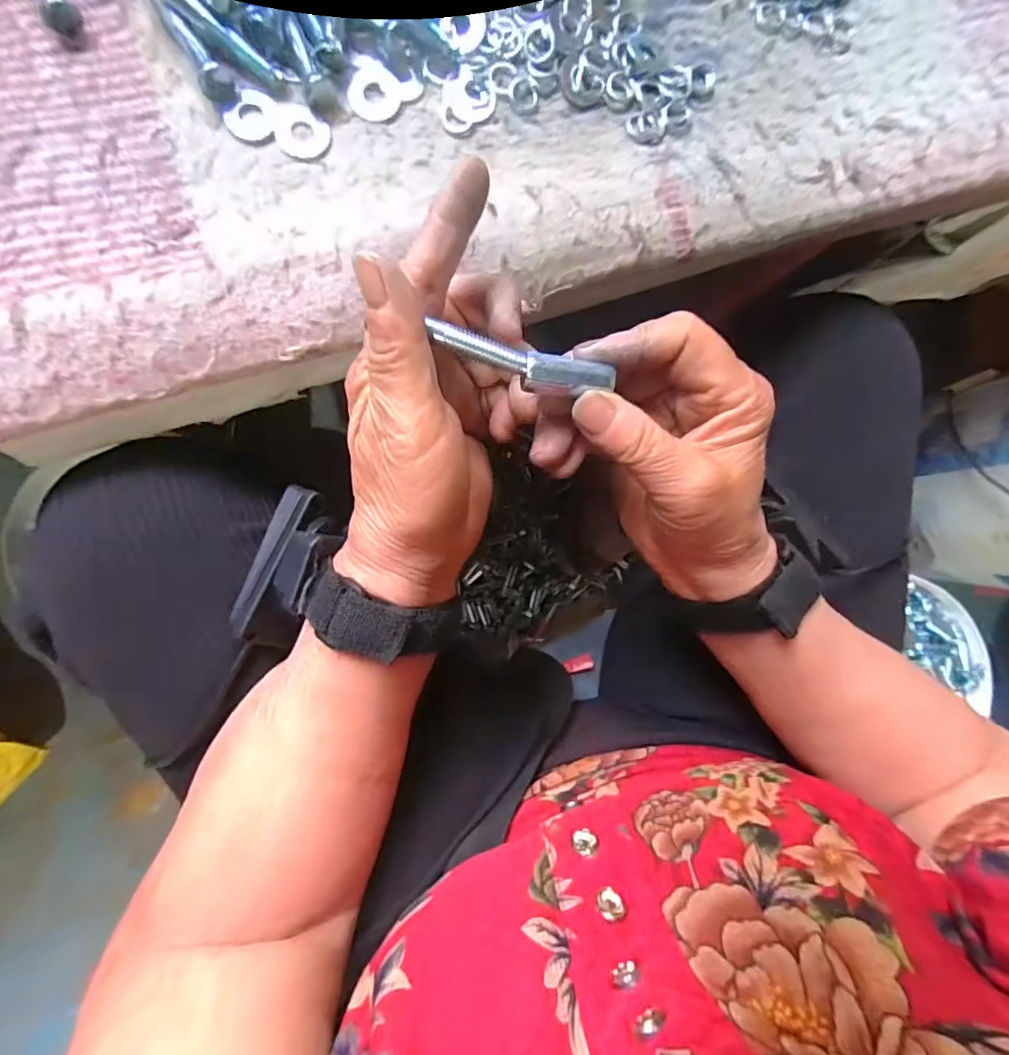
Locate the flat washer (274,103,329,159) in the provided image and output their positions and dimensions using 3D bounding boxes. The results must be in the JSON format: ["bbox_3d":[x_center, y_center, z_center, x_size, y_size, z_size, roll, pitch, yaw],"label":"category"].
[{"bbox_3d":[-0.083,-0.164,0.205,0.021,0.004,0.022,-2,90,-10],"label":"flat washer"}]

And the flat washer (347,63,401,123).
[{"bbox_3d":[-0.055,-0.184,0.210,0.020,0.004,0.022,0,90,-10],"label":"flat washer"}]

